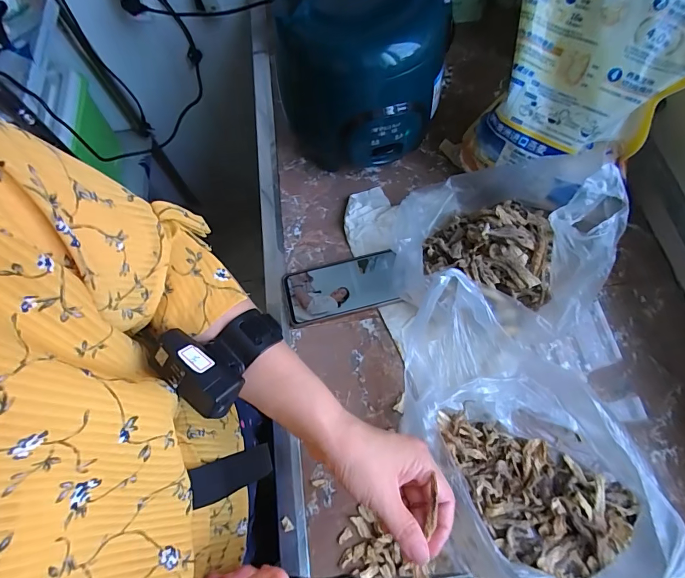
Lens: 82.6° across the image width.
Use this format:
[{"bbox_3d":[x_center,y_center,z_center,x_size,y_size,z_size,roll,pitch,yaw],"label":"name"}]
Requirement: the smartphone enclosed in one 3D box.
[{"bbox_3d":[-0.001,-0.002,0.528,0.153,0.015,0.077,-14,68,-3],"label":"smartphone"}]

